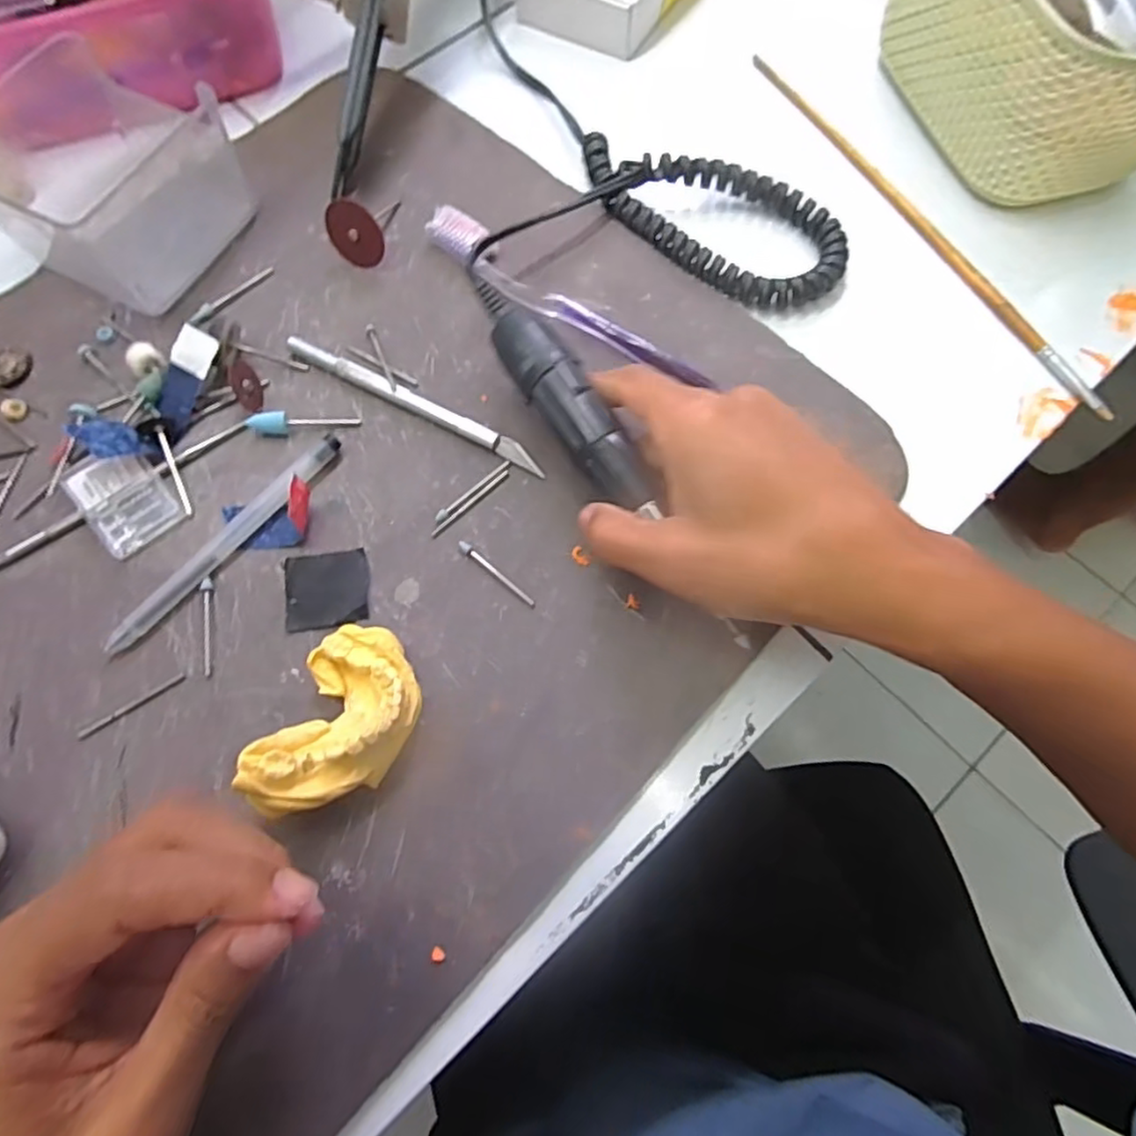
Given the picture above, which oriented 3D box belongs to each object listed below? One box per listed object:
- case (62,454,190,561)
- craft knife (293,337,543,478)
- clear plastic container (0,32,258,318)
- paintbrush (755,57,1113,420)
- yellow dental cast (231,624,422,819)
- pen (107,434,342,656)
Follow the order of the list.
[{"bbox_3d":[-0.194,-0.031,0.289,0.034,0.011,0.043,-40,74,-12],"label":"case"},{"bbox_3d":[-0.071,-0.076,0.307,0.136,0.008,0.009,26,73,10],"label":"craft knife"},{"bbox_3d":[-0.231,-0.195,0.325,0.120,0.057,0.095,27,73,11],"label":"clear plastic container"},{"bbox_3d":[0.179,-0.181,0.344,0.011,0.006,0.272,-30,72,-9],"label":"paintbrush"},{"bbox_3d":[-0.083,0.058,0.247,0.044,0.031,0.071,20,72,8],"label":"yellow dental cast"},{"bbox_3d":[-0.145,-0.012,0.285,0.010,0.008,0.123,38,75,14],"label":"pen"}]

